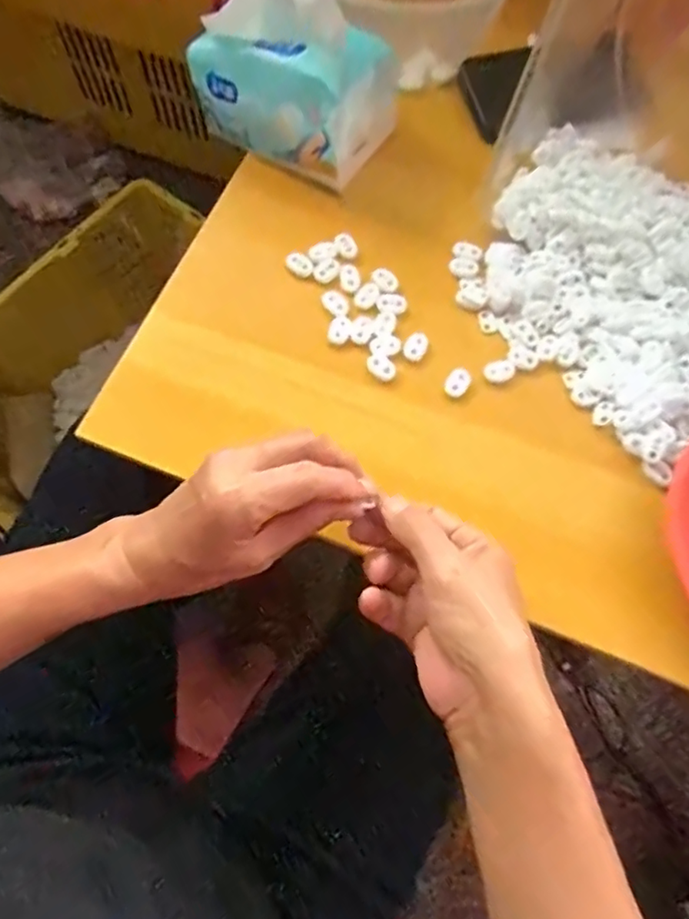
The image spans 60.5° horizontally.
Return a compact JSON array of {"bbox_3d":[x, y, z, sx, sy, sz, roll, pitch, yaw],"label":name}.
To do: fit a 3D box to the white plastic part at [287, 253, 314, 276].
[{"bbox_3d":[-0.035,-0.151,0.458,0.021,0.004,0.017,35,72,9],"label":"white plastic part"}]

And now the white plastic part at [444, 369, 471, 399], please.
[{"bbox_3d":[0.083,-0.056,0.431,0.016,0.007,0.024,29,71,7],"label":"white plastic part"}]

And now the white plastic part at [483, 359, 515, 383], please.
[{"bbox_3d":[0.114,-0.065,0.435,0.024,0.004,0.016,-14,72,-8],"label":"white plastic part"}]

